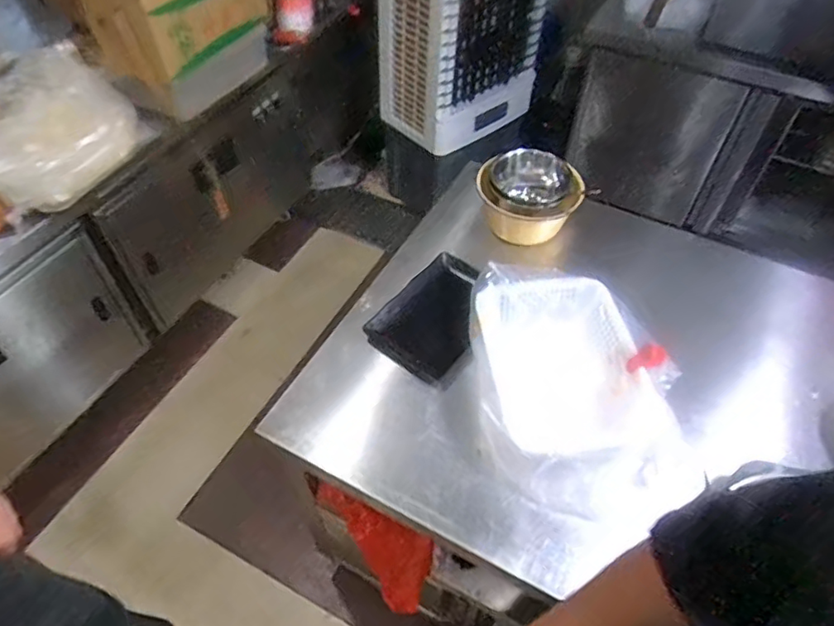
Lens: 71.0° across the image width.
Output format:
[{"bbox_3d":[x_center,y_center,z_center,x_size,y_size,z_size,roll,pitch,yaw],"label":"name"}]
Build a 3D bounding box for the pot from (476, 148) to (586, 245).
[{"bbox_3d":[0.234,-0.244,1.201,0.210,0.134,0.180,21,54,15],"label":"pot"}]

